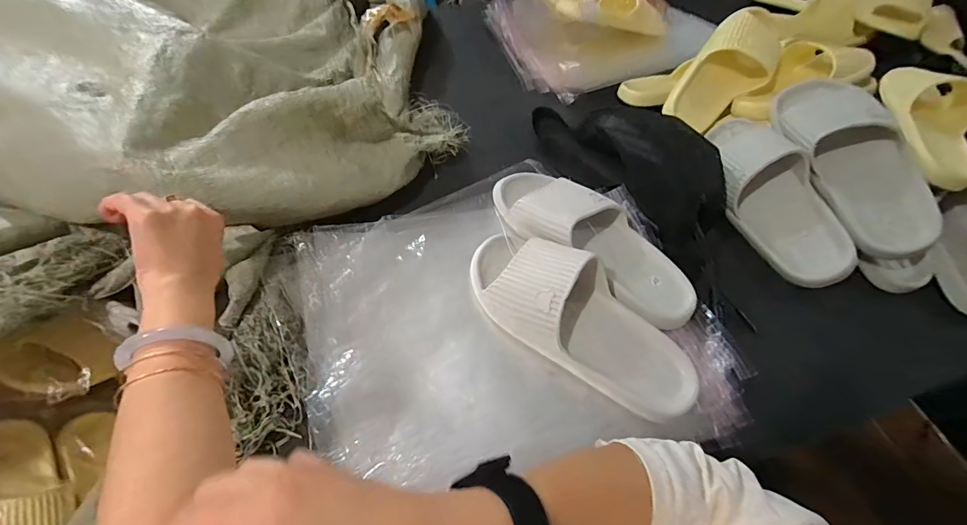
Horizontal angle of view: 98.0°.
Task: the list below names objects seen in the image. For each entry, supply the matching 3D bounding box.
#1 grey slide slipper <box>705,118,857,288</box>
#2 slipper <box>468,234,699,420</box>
[{"bbox_3d":[0.390,-0.097,0.577,0.101,0.080,0.275,-27,61,25],"label":"grey slide slipper"},{"bbox_3d":[0.101,0.050,0.451,0.269,0.071,0.106,31,60,18],"label":"slipper"}]

